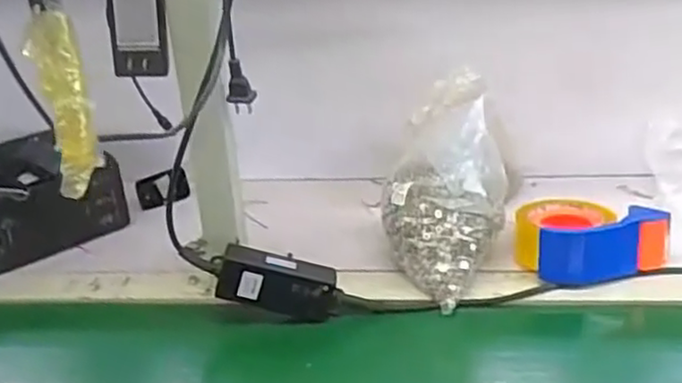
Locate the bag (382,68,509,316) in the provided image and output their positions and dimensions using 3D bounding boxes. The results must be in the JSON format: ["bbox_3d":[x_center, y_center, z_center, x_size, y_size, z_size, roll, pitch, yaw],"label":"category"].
[{"bbox_3d":[0.106,0.003,0.719,0.123,0.180,0.128,4,29,10],"label":"bag"}]

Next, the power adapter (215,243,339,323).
[{"bbox_3d":[-0.063,0.091,0.700,0.116,0.053,0.032,16,27,-10],"label":"power adapter"}]

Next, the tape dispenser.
[{"bbox_3d":[0.266,0.044,0.752,0.152,0.063,0.107,1,29,5],"label":"tape dispenser"}]

